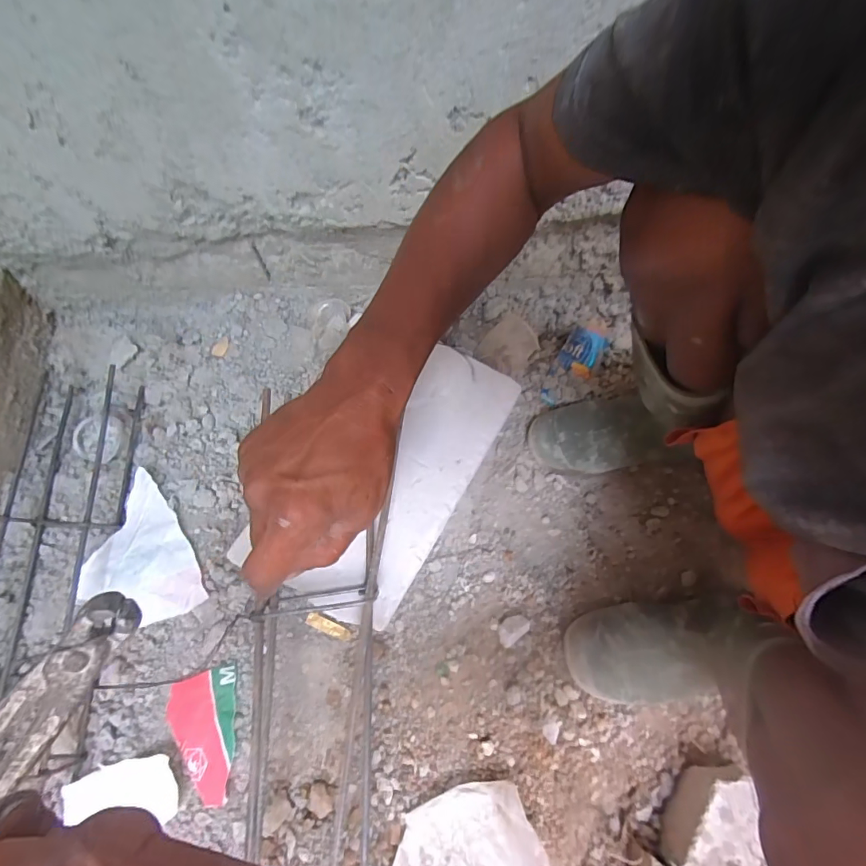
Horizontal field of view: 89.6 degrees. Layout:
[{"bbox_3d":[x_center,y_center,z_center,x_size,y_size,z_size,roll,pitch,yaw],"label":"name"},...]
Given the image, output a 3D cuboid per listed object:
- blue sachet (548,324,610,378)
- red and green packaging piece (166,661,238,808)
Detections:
[{"bbox_3d":[0.231,-0.125,0.684,0.056,0.015,0.093,29,95,8],"label":"blue sachet"},{"bbox_3d":[-0.268,0.349,0.502,0.083,0.019,0.134,-9,70,-4],"label":"red and green packaging piece"}]

